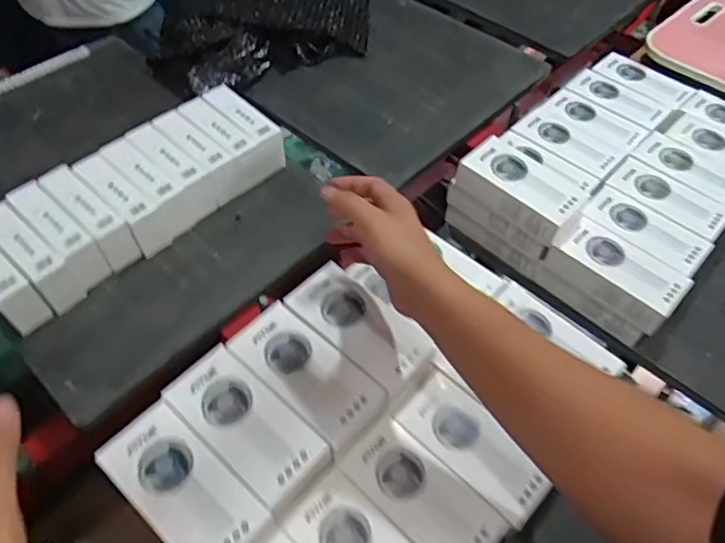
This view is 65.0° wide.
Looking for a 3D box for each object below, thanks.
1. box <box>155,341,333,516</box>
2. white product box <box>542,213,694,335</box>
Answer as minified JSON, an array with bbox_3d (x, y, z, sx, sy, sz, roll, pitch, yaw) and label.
[{"bbox_3d":[-0.101,0.139,0.505,0.150,0.040,0.070,37,61,23],"label":"box"},{"bbox_3d":[0.297,0.002,0.668,0.075,0.046,0.145,-38,61,-26],"label":"white product box"}]

